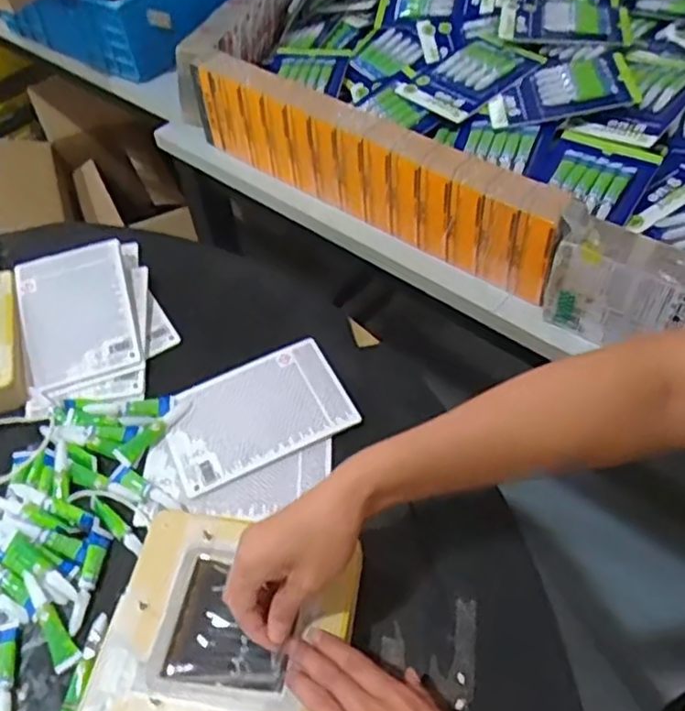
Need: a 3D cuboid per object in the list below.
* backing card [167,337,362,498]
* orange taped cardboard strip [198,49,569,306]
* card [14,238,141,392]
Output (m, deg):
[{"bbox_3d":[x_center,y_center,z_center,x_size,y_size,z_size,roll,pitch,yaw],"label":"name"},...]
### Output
[{"bbox_3d":[-0.082,0.052,0.628,0.167,0.006,0.118,-25,53,-12],"label":"backing card"},{"bbox_3d":[0.023,-0.220,0.768,0.510,0.126,0.046,32,59,27],"label":"orange taped cardboard strip"},{"bbox_3d":[-0.280,-0.048,0.699,0.110,0.006,0.171,-16,60,-11],"label":"card"}]

